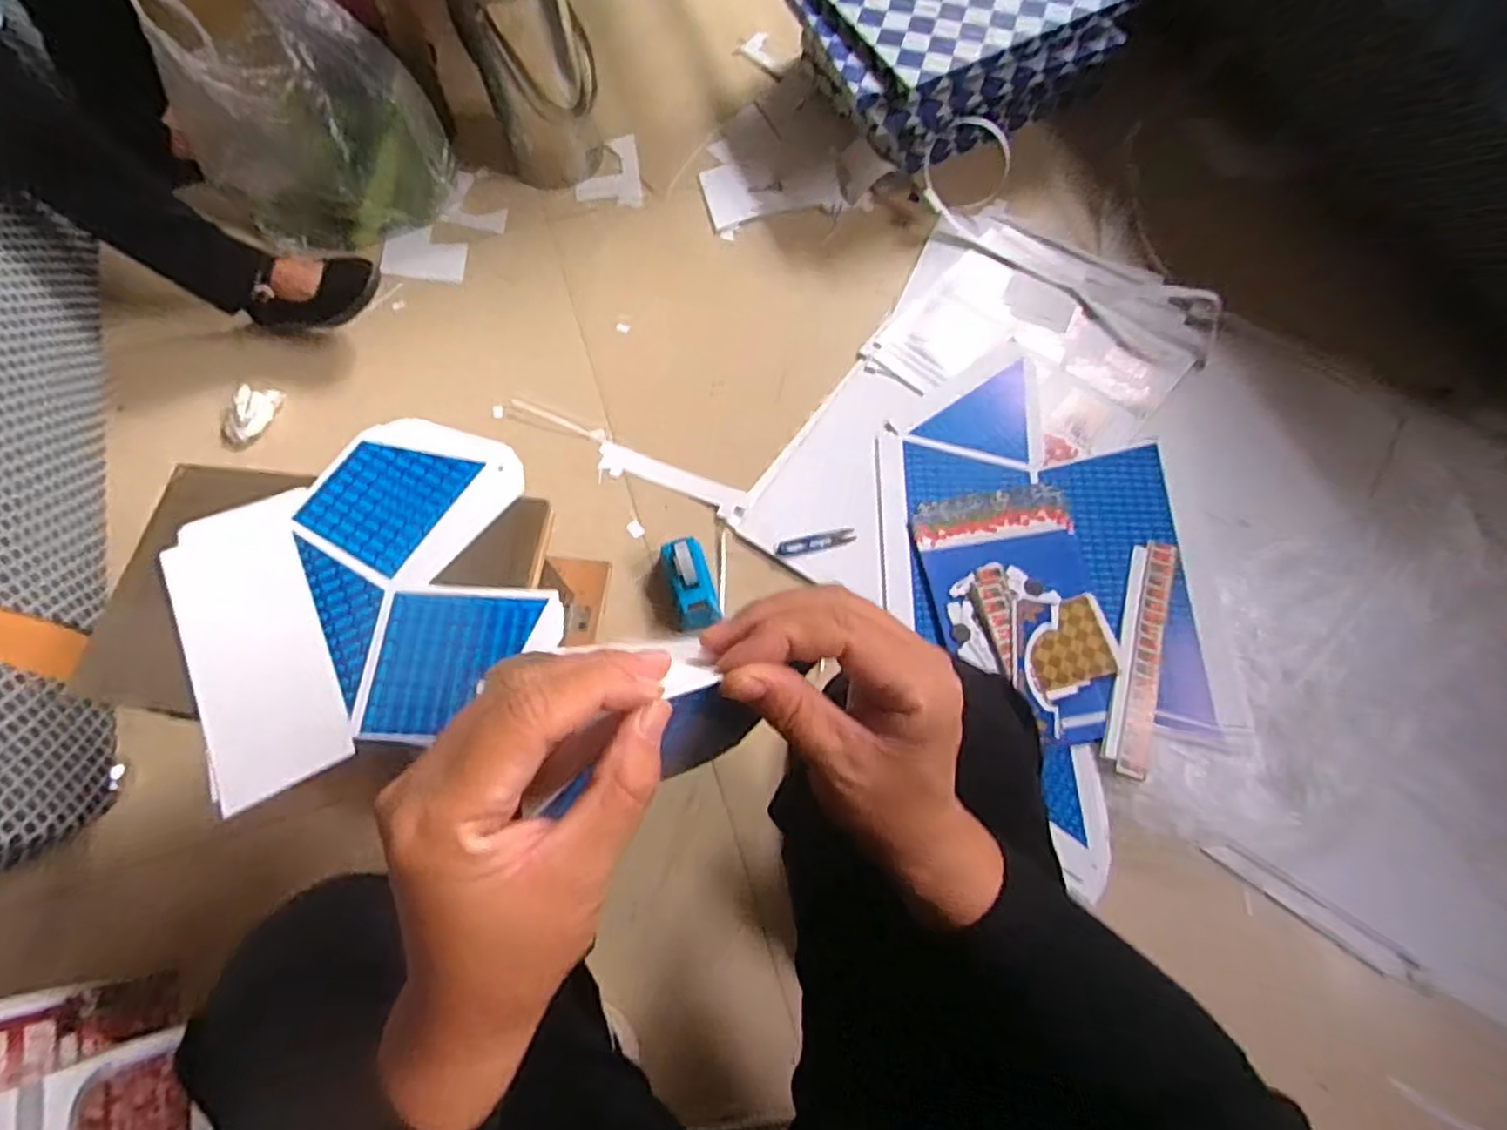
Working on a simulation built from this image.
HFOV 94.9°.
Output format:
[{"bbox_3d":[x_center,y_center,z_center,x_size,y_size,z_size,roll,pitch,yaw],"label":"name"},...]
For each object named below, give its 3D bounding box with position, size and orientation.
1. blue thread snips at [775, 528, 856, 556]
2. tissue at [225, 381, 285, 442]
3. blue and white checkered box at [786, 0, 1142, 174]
[{"bbox_3d":[0.081,-0.030,0.907,0.103,0.007,0.022,-11,68,-4],"label":"blue thread snips"},{"bbox_3d":[-0.708,-0.217,0.972,0.038,0.039,0.087,25,70,10],"label":"tissue"},{"bbox_3d":[0.312,-0.844,1.095,0.470,0.174,0.325,-23,70,-9],"label":"blue and white checkered box"}]

